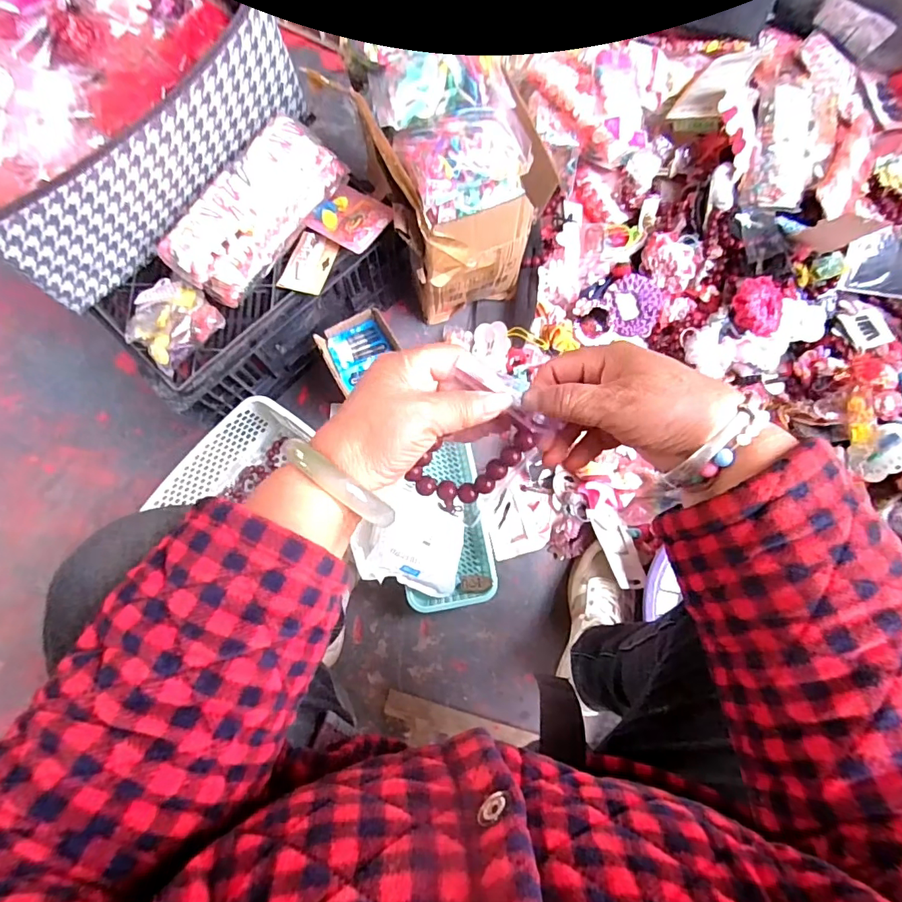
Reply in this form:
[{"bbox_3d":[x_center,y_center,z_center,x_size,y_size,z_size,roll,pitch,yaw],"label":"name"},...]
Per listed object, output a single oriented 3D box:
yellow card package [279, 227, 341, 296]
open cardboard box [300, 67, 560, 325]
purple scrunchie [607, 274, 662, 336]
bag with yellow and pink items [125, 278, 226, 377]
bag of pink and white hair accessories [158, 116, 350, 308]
[{"bbox_3d":[-0.183,-0.242,0.627,0.054,0.009,0.083,19,79,3],"label":"yellow card package"},{"bbox_3d":[0.012,-0.322,0.683,0.193,0.301,0.174,-20,79,-5],"label":"open cardboard box"},{"bbox_3d":[0.309,-0.243,0.810,0.084,0.025,0.095,-3,78,-2],"label":"purple scrunchie"},{"bbox_3d":[-0.339,-0.156,0.589,0.106,0.048,0.098,44,81,8],"label":"bag with yellow and pink items"},{"bbox_3d":[-0.235,-0.288,0.591,0.096,0.076,0.236,37,80,6],"label":"bag of pink and white hair accessories"}]

